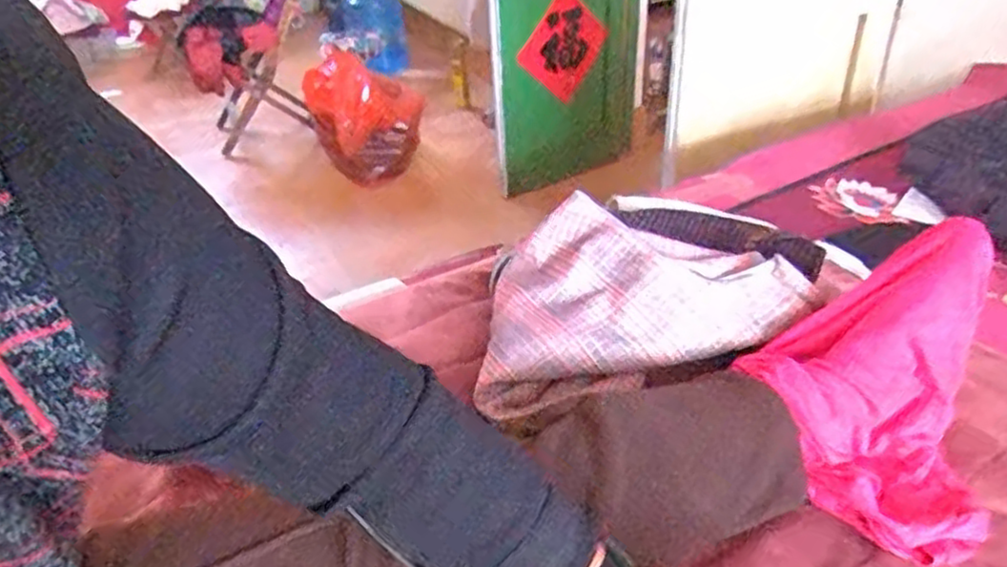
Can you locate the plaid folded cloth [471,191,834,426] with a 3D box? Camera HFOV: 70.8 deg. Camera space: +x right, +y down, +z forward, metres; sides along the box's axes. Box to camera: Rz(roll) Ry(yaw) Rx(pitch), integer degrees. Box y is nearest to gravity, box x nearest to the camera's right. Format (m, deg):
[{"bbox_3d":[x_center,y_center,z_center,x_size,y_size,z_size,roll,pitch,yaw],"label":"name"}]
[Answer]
[{"bbox_3d":[0.150,0.010,0.731,0.326,0.096,0.228,-1,35,6],"label":"plaid folded cloth"}]

